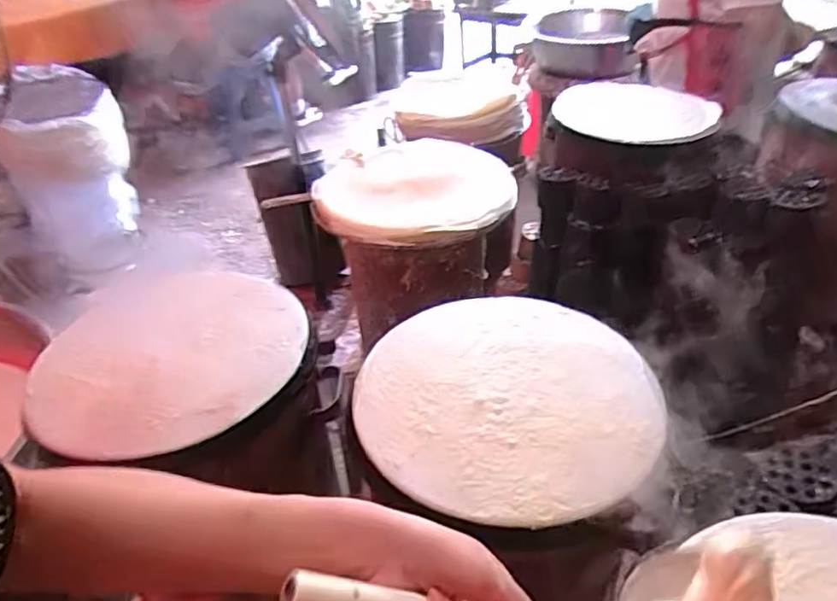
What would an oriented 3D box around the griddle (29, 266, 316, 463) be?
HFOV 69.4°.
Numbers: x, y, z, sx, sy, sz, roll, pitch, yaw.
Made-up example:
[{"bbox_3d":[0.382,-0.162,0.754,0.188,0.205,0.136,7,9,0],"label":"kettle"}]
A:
[{"bbox_3d":[-0.355,0.066,0.867,0.365,0.031,0.365,-2,38,1],"label":"griddle"}]

